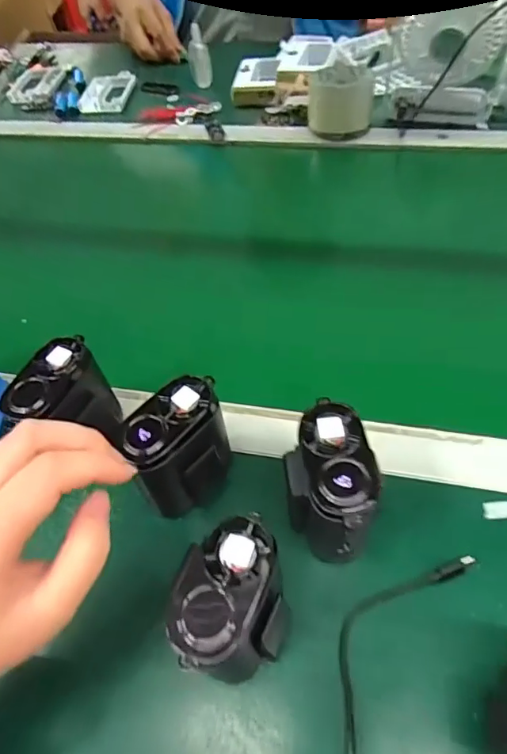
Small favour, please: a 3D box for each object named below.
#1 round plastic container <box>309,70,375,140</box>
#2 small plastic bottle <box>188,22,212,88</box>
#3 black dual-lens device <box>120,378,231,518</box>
[{"bbox_3d":[0.109,-0.347,0.619,0.077,0.066,0.091,2,54,7],"label":"round plastic container"},{"bbox_3d":[-0.082,-0.481,0.741,0.030,0.083,0.034,-9,53,-1],"label":"small plastic bottle"},{"bbox_3d":[-0.045,0.046,0.317,0.064,0.086,0.038,-39,59,-21],"label":"black dual-lens device"}]

